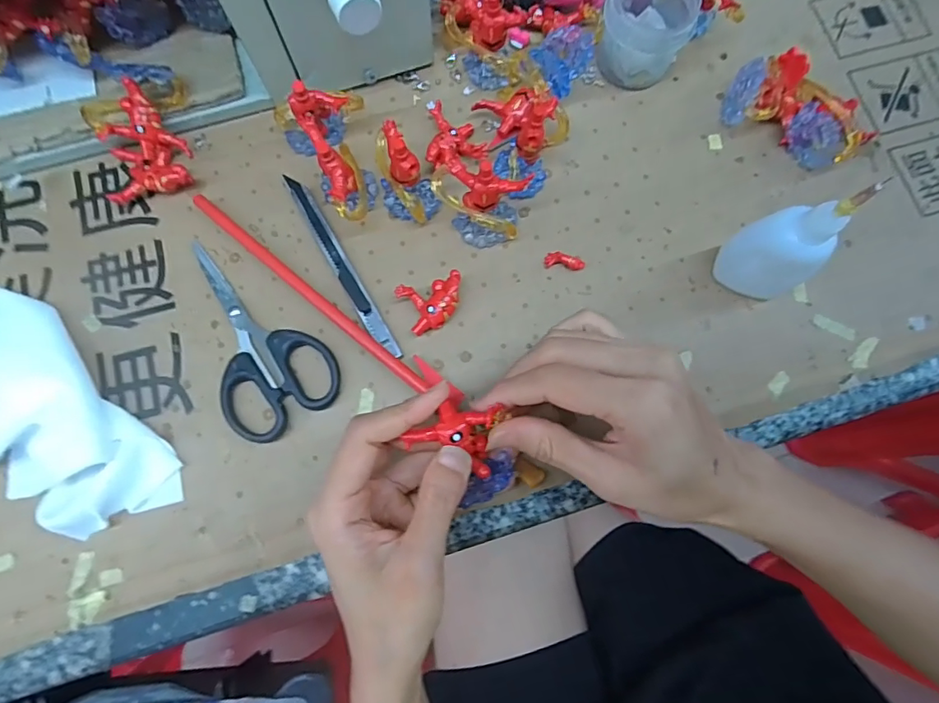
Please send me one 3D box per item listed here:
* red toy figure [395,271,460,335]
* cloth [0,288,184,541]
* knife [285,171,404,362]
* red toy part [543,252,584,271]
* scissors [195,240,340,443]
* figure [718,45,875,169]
[{"bbox_3d":[-0.021,-0.027,0.294,0.036,0.016,0.029,-13,78,-3],"label":"red toy figure"},{"bbox_3d":[-0.229,0.037,0.277,0.154,0.020,0.088,30,79,6],"label":"cloth"},{"bbox_3d":[-0.077,-0.051,0.303,0.010,0.007,0.129,-30,80,-7],"label":"knife"},{"bbox_3d":[0.058,-0.055,0.306,0.024,0.006,0.010,7,78,1],"label":"red toy part"},{"bbox_3d":[-0.128,-0.010,0.294,0.064,0.009,0.121,-32,80,-7],"label":"scissors"},{"bbox_3d":[0.205,-0.150,0.313,0.065,0.030,0.083,-41,81,-9],"label":"figure"}]

